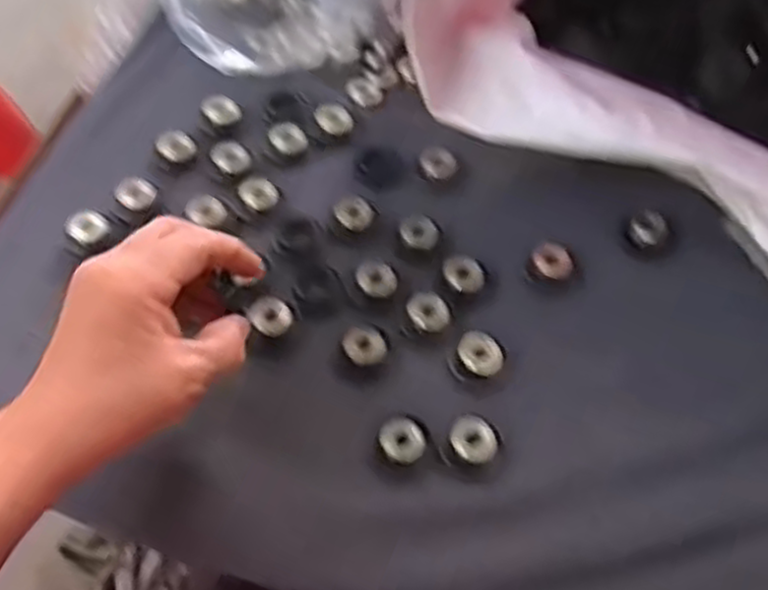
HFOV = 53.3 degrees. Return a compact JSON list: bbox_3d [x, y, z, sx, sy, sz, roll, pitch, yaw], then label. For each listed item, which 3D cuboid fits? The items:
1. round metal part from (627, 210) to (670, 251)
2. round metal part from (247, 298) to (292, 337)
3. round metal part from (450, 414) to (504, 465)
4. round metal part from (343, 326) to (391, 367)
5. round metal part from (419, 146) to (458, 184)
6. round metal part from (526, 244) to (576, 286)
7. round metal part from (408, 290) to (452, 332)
[{"bbox_3d":[0.161,-0.040,0.465,0.023,0.015,0.020,27,62,16],"label":"round metal part"},{"bbox_3d":[-0.065,0.012,0.435,0.024,0.008,0.020,35,64,20],"label":"round metal part"},{"bbox_3d":[0.048,0.074,0.394,0.025,0.007,0.025,0,58,0],"label":"round metal part"},{"bbox_3d":[-0.010,0.028,0.429,0.025,0.009,0.020,-11,58,-7],"label":"round metal part"},{"bbox_3d":[0.035,-0.086,0.501,0.025,0.007,0.024,0,58,0],"label":"round metal part"},{"bbox_3d":[0.100,-0.019,0.455,0.027,0.012,0.022,14,59,8],"label":"round metal part"},{"bbox_3d":[0.026,0.010,0.437,0.022,0.006,0.025,-17,59,-11],"label":"round metal part"}]

